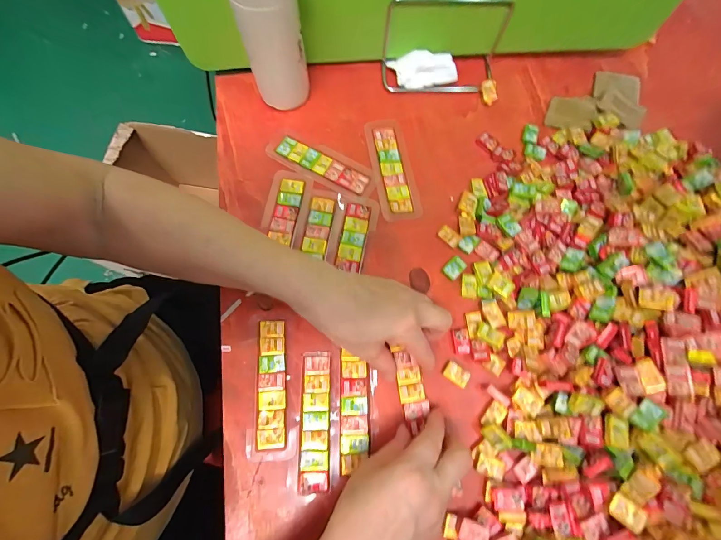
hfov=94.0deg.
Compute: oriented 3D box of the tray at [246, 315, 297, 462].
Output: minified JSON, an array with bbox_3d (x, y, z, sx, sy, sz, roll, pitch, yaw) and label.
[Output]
[{"bbox_3d":[-0.089,0.113,0.333,0.044,0.007,0.134,-4,73,-1],"label":"tray"}]

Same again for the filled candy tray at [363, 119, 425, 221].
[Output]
[{"bbox_3d":[0.038,-0.124,0.406,0.046,0.008,0.137,-11,74,-4],"label":"filled candy tray"}]

